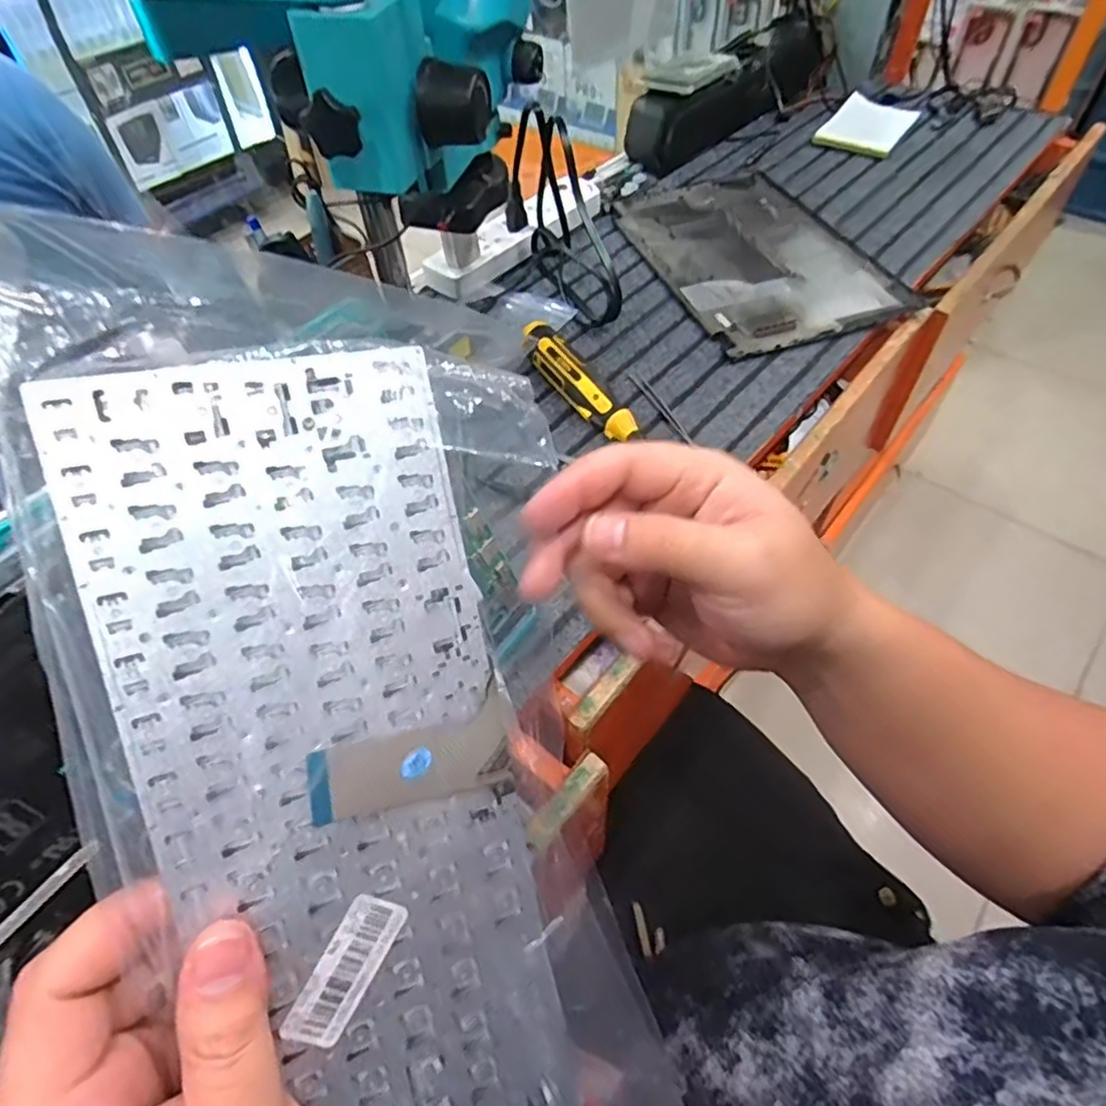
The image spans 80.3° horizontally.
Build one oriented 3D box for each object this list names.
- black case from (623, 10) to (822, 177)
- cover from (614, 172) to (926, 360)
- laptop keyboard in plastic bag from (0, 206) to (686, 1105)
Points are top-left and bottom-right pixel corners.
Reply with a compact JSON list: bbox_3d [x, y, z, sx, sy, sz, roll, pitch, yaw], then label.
[{"bbox_3d":[0.265,-0.665,0.947,0.392,0.090,0.083,-35,58,-21],"label":"black case"},{"bbox_3d":[0.224,-0.348,0.755,0.219,0.017,0.354,-16,53,-9],"label":"cover"},{"bbox_3d":[-0.057,0.076,0.222,0.151,0.354,0.012,-14,8,-24],"label":"laptop keyboard in plastic bag"}]

